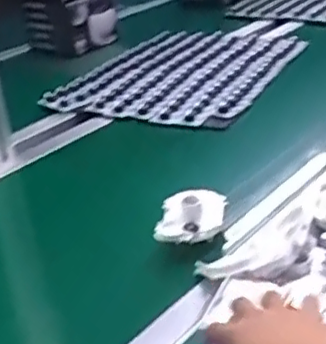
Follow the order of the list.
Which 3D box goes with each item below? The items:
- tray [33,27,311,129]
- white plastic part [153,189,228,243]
[{"bbox_3d":[0.045,-0.202,1.242,0.356,0.024,0.445,11,32,31],"label":"tray"},{"bbox_3d":[0.032,0.048,0.740,0.076,0.039,0.075,-2,27,8],"label":"white plastic part"}]

